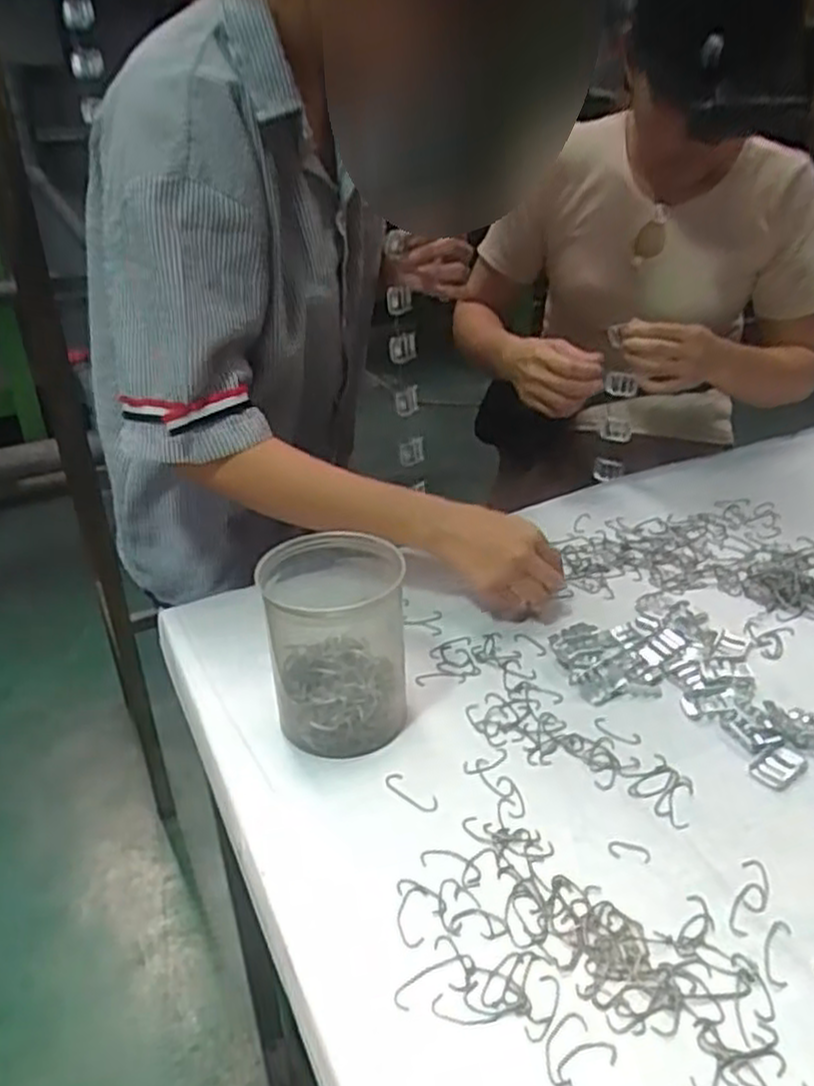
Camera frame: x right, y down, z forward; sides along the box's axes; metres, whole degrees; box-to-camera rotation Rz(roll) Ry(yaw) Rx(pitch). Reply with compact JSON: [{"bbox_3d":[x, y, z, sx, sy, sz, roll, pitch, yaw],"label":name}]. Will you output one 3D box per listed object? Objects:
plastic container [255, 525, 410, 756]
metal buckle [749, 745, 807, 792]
[{"bbox_3d":[-0.049,0.076,0.589,0.105,0.134,0.096,-7,29,-7],"label":"plastic container"},{"bbox_3d":[0.258,0.155,0.554,0.039,0.006,0.025,-21,34,-29],"label":"metal buckle"}]

